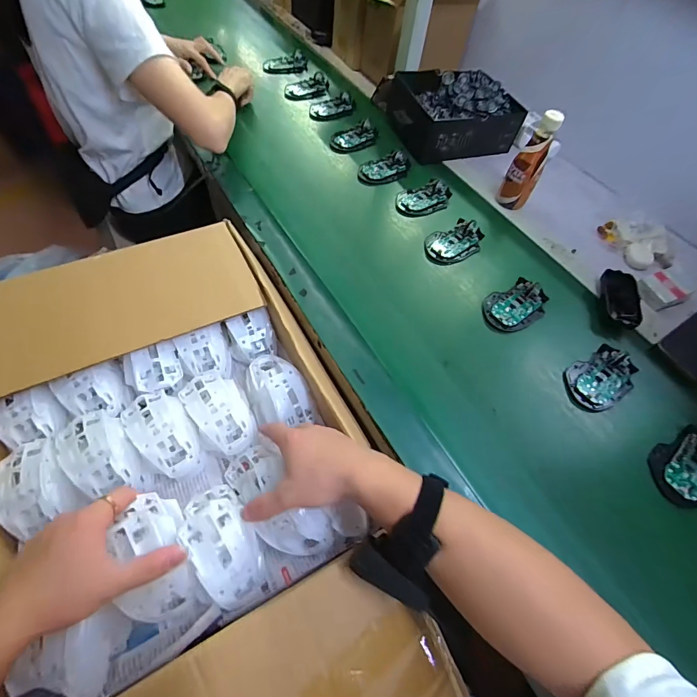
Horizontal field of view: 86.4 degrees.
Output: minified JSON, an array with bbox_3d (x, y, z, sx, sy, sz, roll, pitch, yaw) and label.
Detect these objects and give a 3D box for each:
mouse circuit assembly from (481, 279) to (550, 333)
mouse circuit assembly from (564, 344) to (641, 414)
[{"bbox_3d":[0.267,-0.071,0.593,0.113,0.018,0.073,-21,63,-17],"label":"mouse circuit assembly"},{"bbox_3d":[0.362,0.044,0.534,0.114,0.021,0.074,-29,65,-21],"label":"mouse circuit assembly"}]

